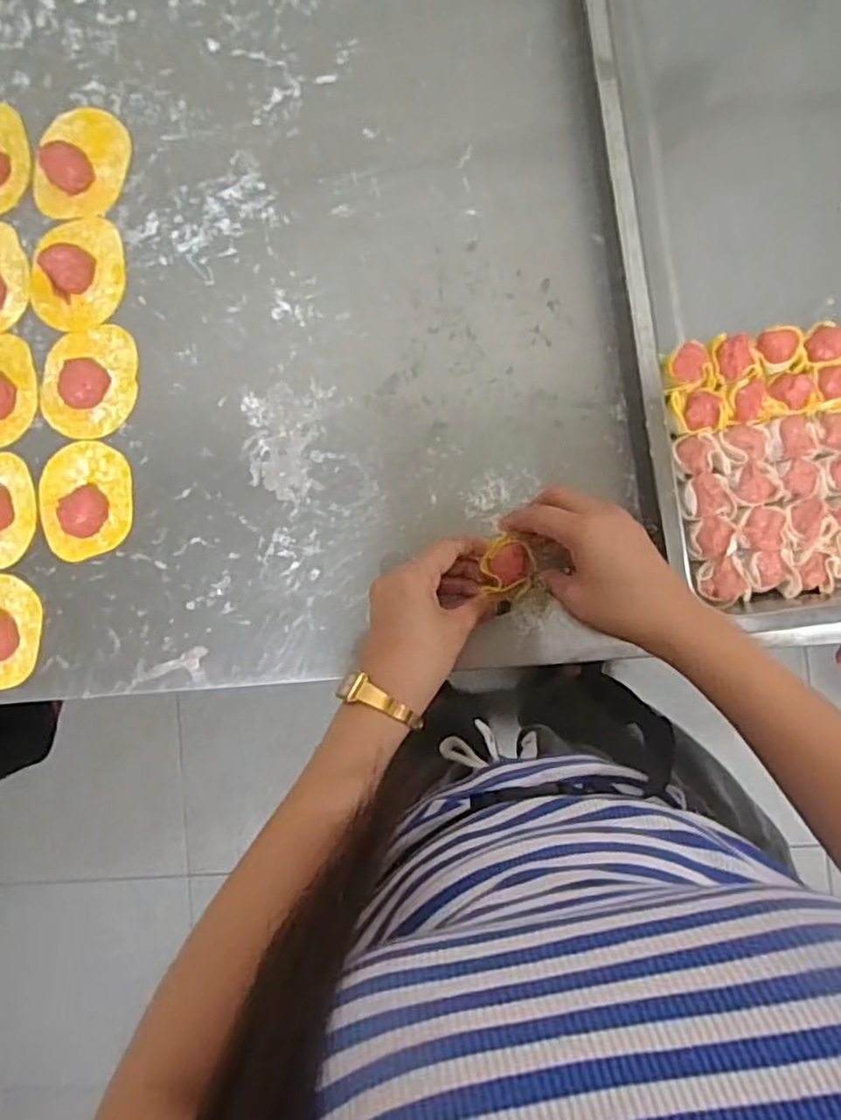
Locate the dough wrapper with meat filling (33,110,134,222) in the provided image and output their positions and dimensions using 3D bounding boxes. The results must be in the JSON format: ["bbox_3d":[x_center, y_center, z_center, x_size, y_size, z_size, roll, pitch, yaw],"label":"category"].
[{"bbox_3d":[-0.266,-0.312,0.524,0.071,0.014,0.087,8,89,3],"label":"dough wrapper with meat filling"}]

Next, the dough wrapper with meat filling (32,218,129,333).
[{"bbox_3d":[-0.269,-0.224,0.519,0.073,0.019,0.087,2,88,3],"label":"dough wrapper with meat filling"}]

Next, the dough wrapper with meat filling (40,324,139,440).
[{"bbox_3d":[-0.257,-0.139,0.516,0.072,0.016,0.084,-1,88,3],"label":"dough wrapper with meat filling"}]

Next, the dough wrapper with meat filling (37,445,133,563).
[{"bbox_3d":[-0.258,-0.046,0.512,0.069,0.017,0.088,-6,88,2],"label":"dough wrapper with meat filling"}]

